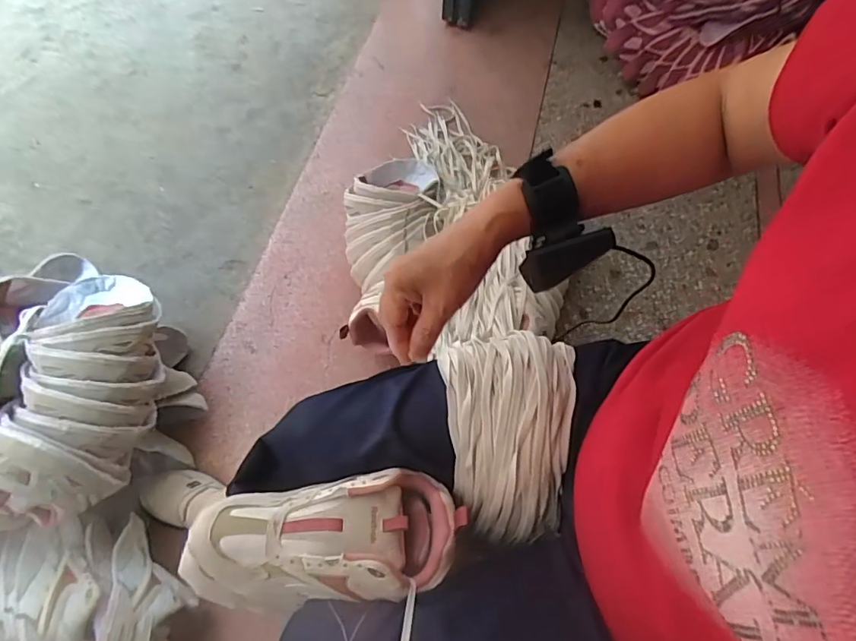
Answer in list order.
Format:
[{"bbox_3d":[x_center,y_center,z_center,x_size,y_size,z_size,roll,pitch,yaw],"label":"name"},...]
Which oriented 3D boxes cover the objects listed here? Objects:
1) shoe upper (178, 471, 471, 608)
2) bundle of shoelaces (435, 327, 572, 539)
[{"bbox_3d":[-0.094,0.195,0.456,0.238,0.069,0.103,-7,64,1],"label":"shoe upper"},{"bbox_3d":[0.066,0.093,0.470,0.123,0.079,0.185,8,64,1],"label":"bundle of shoelaces"}]

